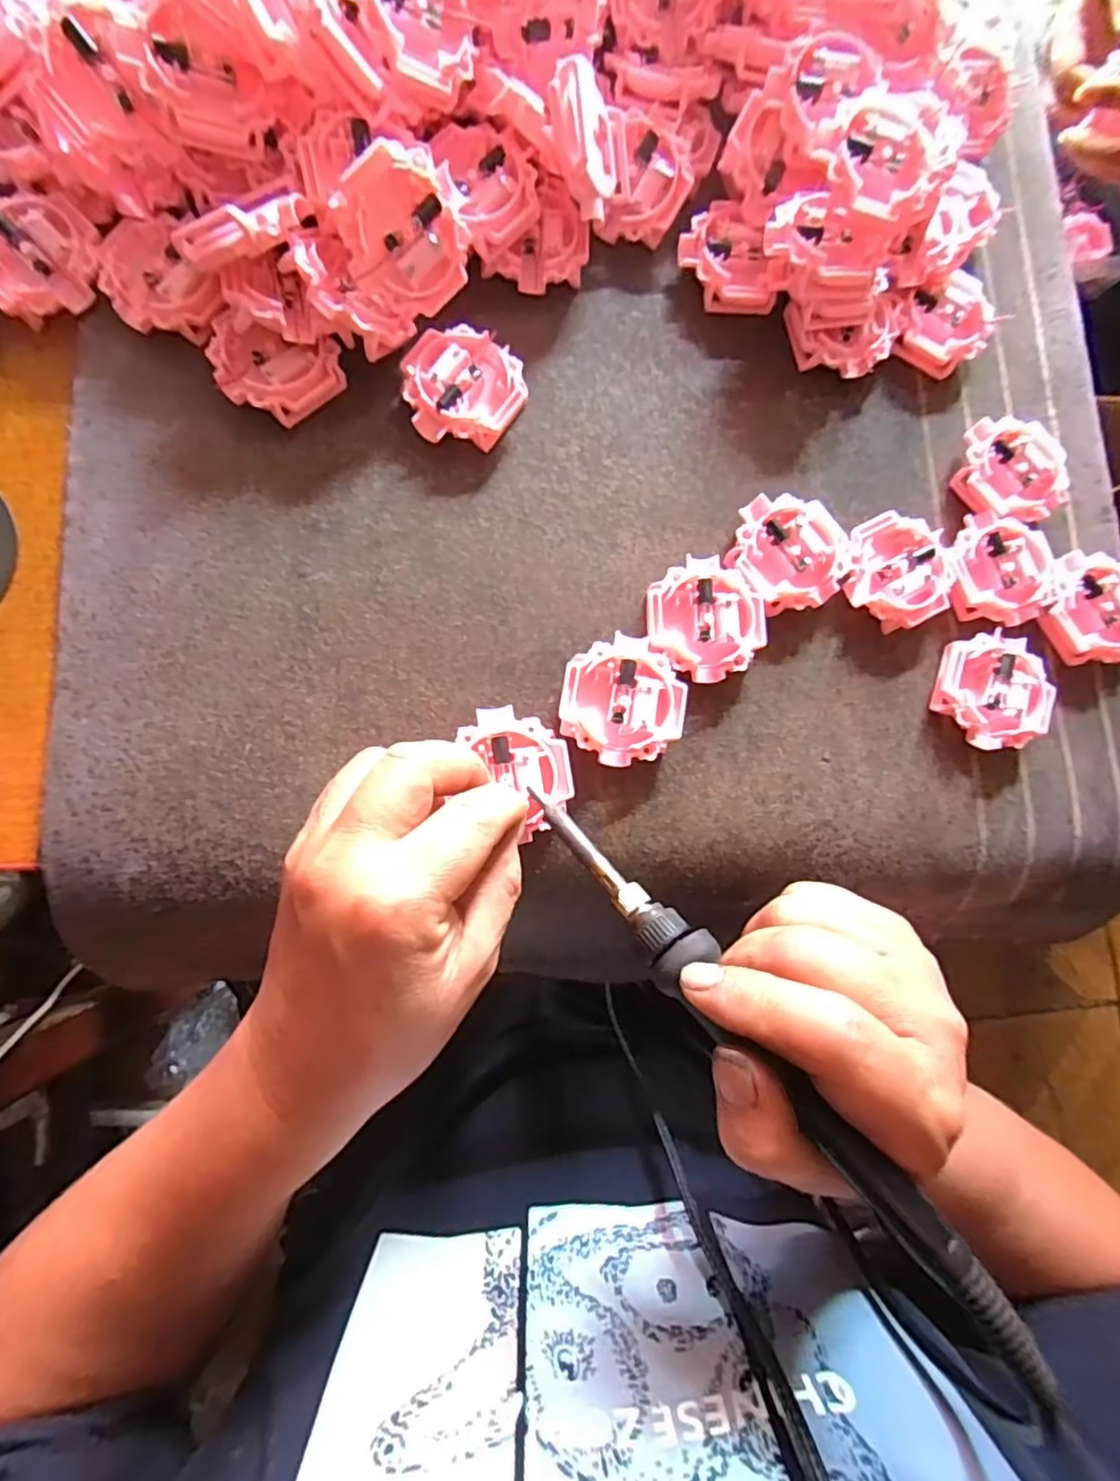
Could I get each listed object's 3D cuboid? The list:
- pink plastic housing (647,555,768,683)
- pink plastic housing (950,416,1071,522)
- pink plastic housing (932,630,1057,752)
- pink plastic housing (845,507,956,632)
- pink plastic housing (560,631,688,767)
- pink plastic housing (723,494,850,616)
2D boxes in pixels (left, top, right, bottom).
[{"bbox_3d":[0.064,-0.053,0.281,0.052,0.015,0.054,-1,82,-7],"label":"pink plastic housing"},{"bbox_3d":[0.223,-0.133,0.313,0.050,0.018,0.055,1,82,-7],"label":"pink plastic housing"},{"bbox_3d":[0.202,-0.023,0.292,0.051,0.015,0.053,2,82,-7],"label":"pink plastic housing"},{"bbox_3d":[0.159,-0.080,0.295,0.053,0.013,0.052,1,82,-7],"label":"pink plastic housing"},{"bbox_3d":[0.027,-0.017,0.270,0.051,0.016,0.054,8,81,-6],"label":"pink plastic housing"},{"bbox_3d":[0.105,-0.087,0.290,0.050,0.015,0.055,1,82,-7],"label":"pink plastic housing"}]

